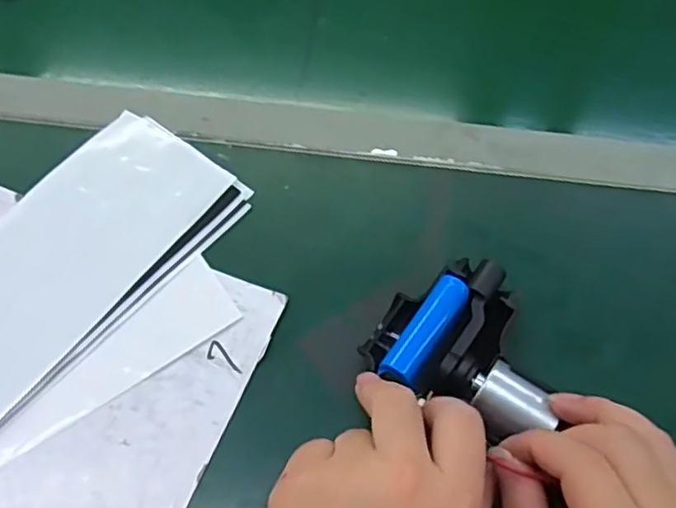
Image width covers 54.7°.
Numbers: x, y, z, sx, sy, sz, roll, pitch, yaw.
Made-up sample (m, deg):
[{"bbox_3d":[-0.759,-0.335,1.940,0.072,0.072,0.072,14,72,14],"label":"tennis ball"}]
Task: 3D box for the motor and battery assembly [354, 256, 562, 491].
[{"bbox_3d":[0.075,0.048,0.361,0.101,0.031,0.092,30,65,16],"label":"motor and battery assembly"}]

